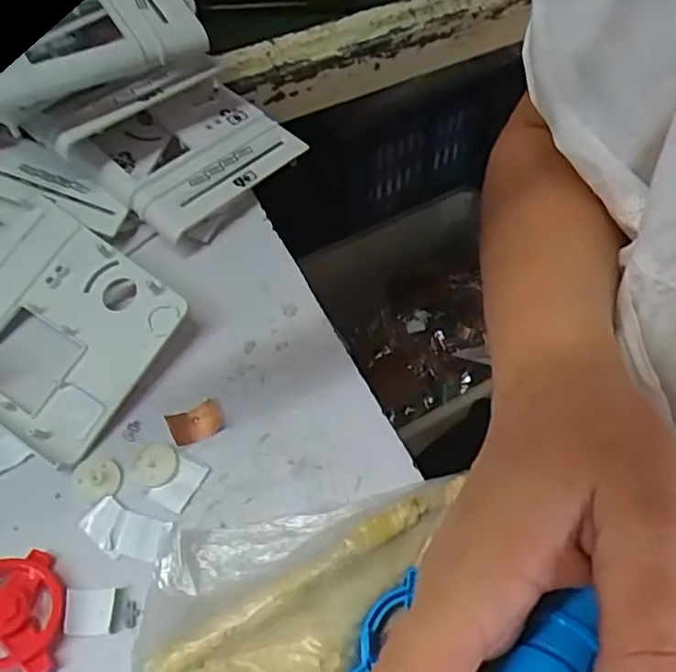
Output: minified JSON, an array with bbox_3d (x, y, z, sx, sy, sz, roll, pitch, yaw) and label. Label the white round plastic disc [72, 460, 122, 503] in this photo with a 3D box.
[{"bbox_3d":[-0.124,0.074,0.334,0.025,0.004,0.020,-11,56,-6],"label":"white round plastic disc"}]

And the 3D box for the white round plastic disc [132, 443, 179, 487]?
[{"bbox_3d":[-0.095,0.067,0.339,0.022,0.004,0.023,-1,56,1],"label":"white round plastic disc"}]

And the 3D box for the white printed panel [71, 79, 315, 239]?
[{"bbox_3d":[-0.094,-0.120,0.430,0.082,0.019,0.123,45,62,8],"label":"white printed panel"}]

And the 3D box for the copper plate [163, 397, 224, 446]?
[{"bbox_3d":[-0.077,0.047,0.353,0.026,0.004,0.020,-23,58,-13],"label":"copper plate"}]

